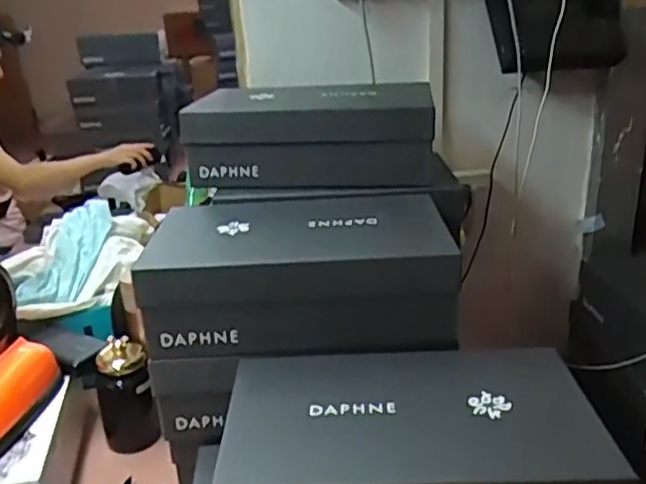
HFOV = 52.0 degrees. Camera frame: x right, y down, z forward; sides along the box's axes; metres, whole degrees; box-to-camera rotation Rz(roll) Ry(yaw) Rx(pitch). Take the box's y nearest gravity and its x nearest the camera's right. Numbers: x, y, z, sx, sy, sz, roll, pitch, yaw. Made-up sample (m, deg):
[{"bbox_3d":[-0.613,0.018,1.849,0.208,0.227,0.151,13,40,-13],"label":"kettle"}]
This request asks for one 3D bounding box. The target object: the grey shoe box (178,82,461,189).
[{"bbox_3d":[0.000,-0.138,0.832,0.300,0.093,0.178,2,22,10],"label":"grey shoe box"}]

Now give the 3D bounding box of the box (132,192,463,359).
[{"bbox_3d":[-0.021,0.027,0.691,0.292,0.101,0.183,-2,22,0],"label":"box"}]

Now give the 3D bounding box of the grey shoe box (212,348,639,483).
[{"bbox_3d":[0.072,0.181,0.554,0.284,0.105,0.176,-1,22,3],"label":"grey shoe box"}]

